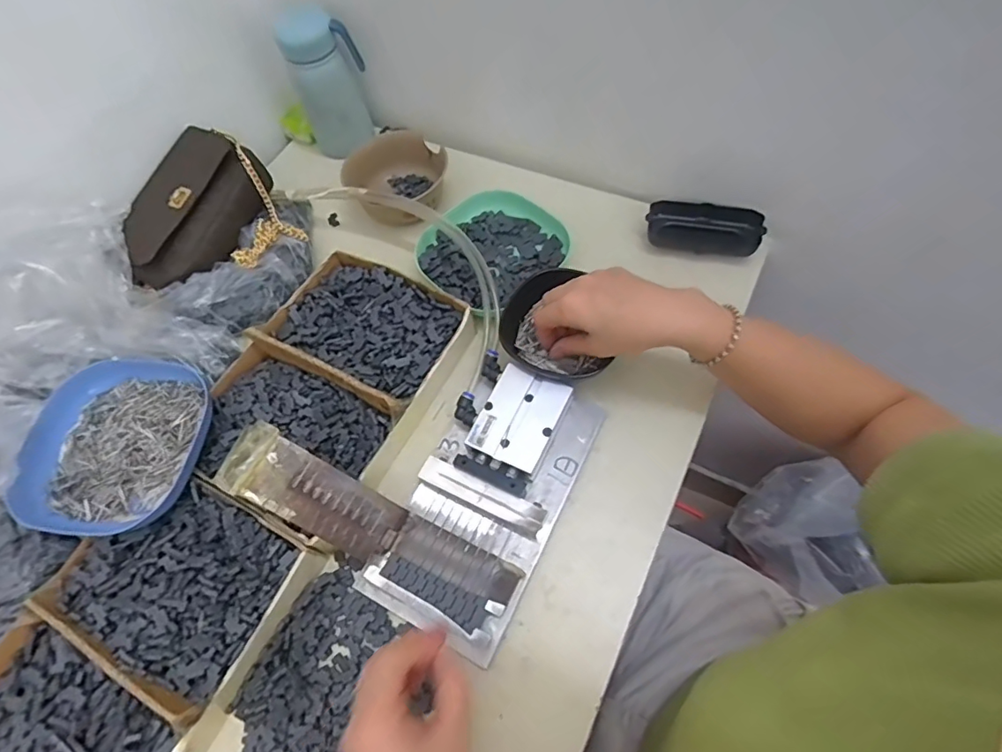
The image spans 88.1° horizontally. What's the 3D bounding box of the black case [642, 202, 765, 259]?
[{"bbox_3d":[0.205,-0.148,0.527,0.108,0.031,0.044,12,64,18],"label":"black case"}]

